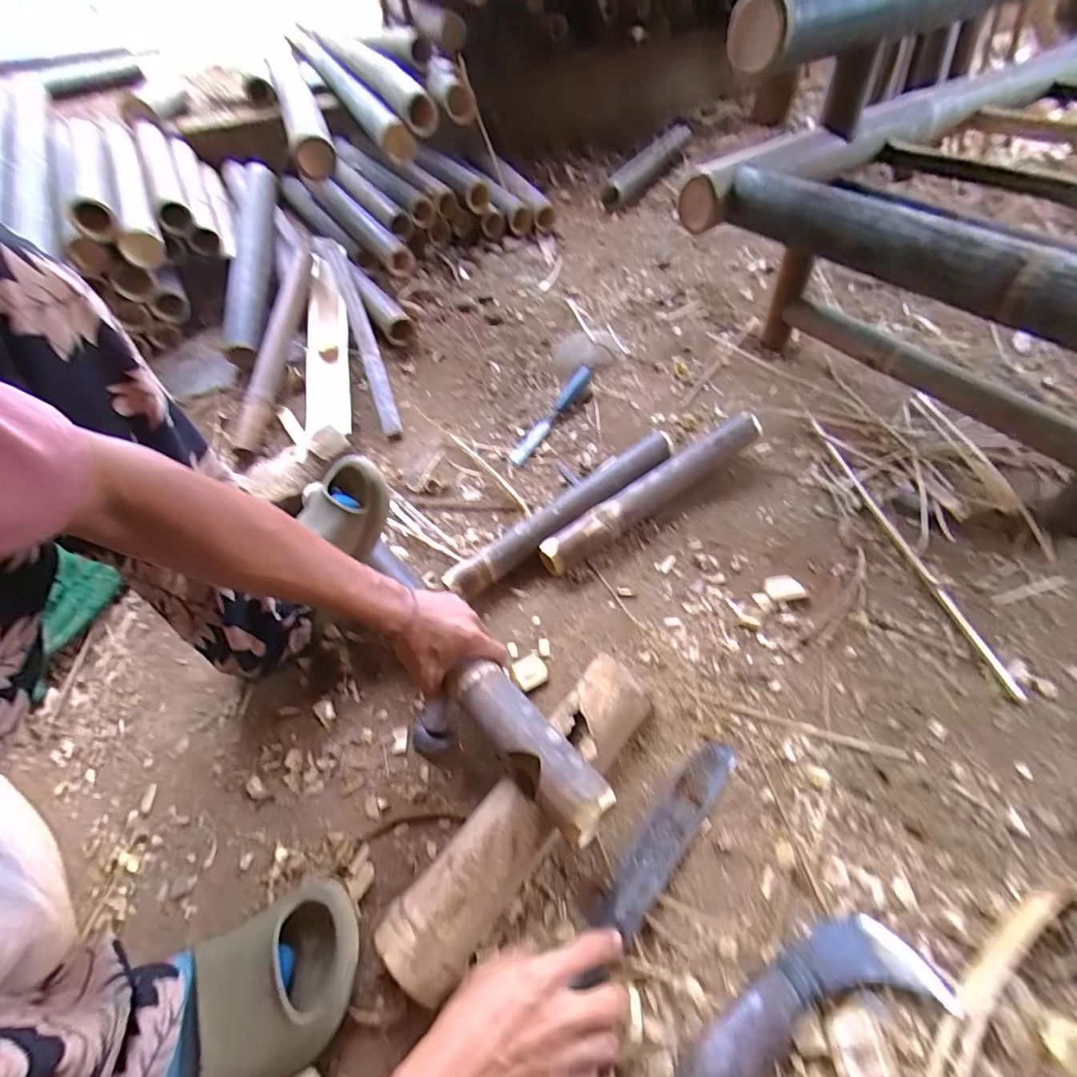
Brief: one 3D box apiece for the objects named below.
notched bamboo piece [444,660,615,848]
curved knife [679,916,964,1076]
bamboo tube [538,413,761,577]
[{"bbox_3d":[-0.012,0.186,0.459,0.055,0.039,0.182,-37,56,-23],"label":"notched bamboo piece"},{"bbox_3d":[0.205,0.355,0.377,0.226,0.042,0.069,-16,53,-9],"label":"curved knife"},{"bbox_3d":[0.164,-0.068,0.692,0.386,0.055,0.047,-31,56,-19],"label":"bamboo tube"}]

